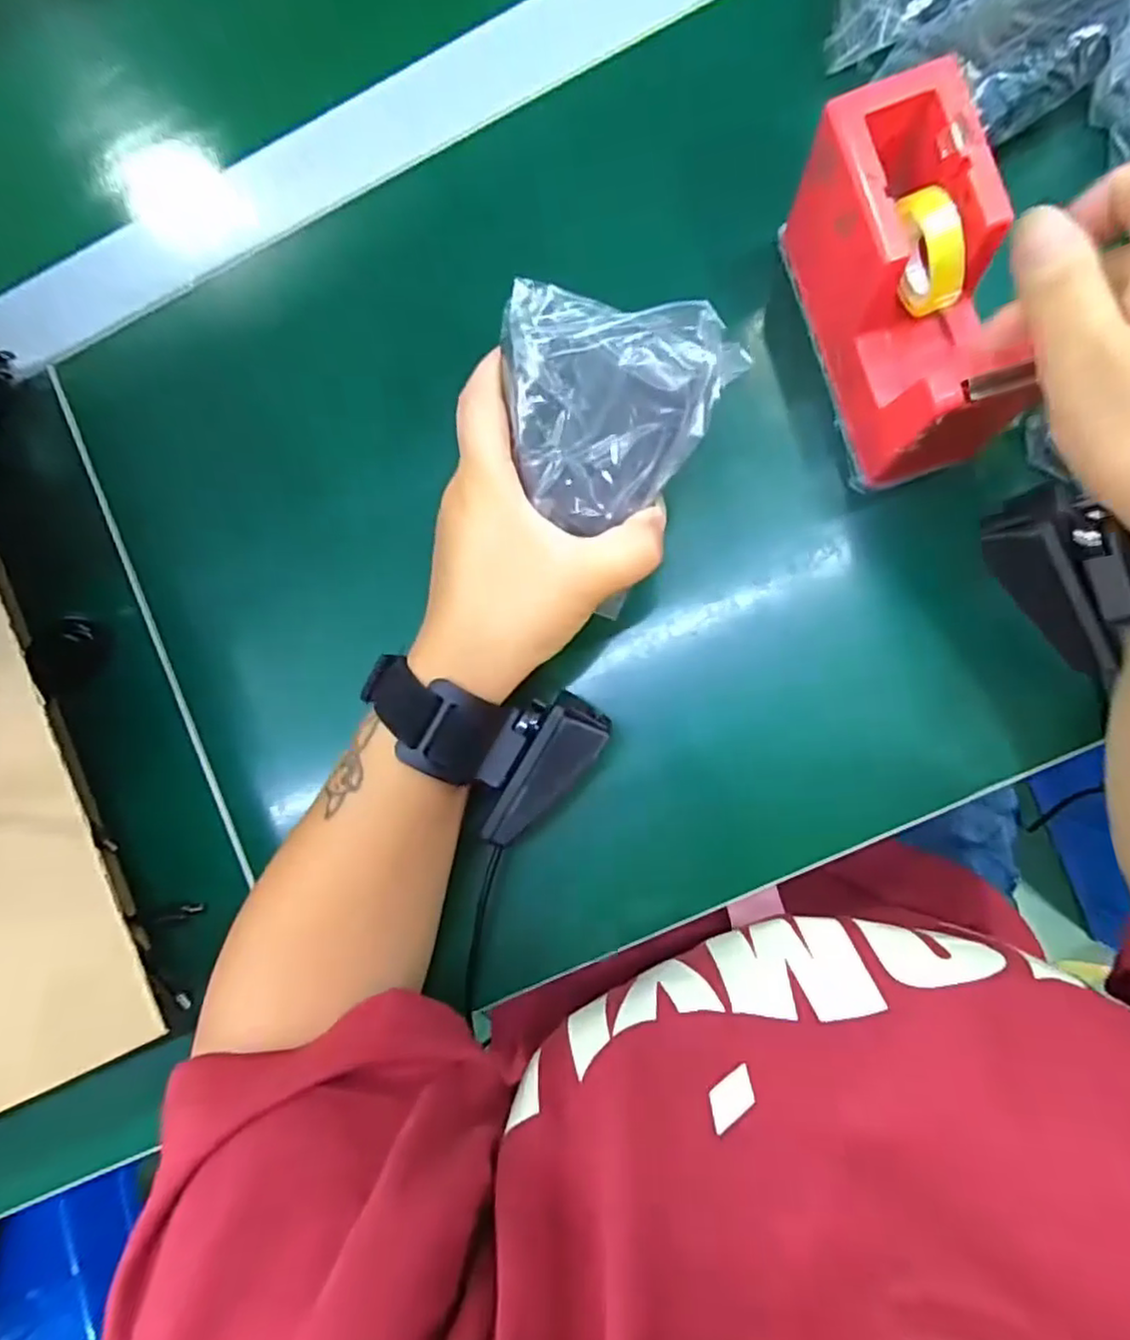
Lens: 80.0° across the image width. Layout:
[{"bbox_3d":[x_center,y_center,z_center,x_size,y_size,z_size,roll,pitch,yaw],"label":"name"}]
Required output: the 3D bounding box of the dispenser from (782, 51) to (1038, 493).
[{"bbox_3d":[0.138,-0.148,0.271,0.056,0.076,0.132,-16,84,8],"label":"dispenser"}]

